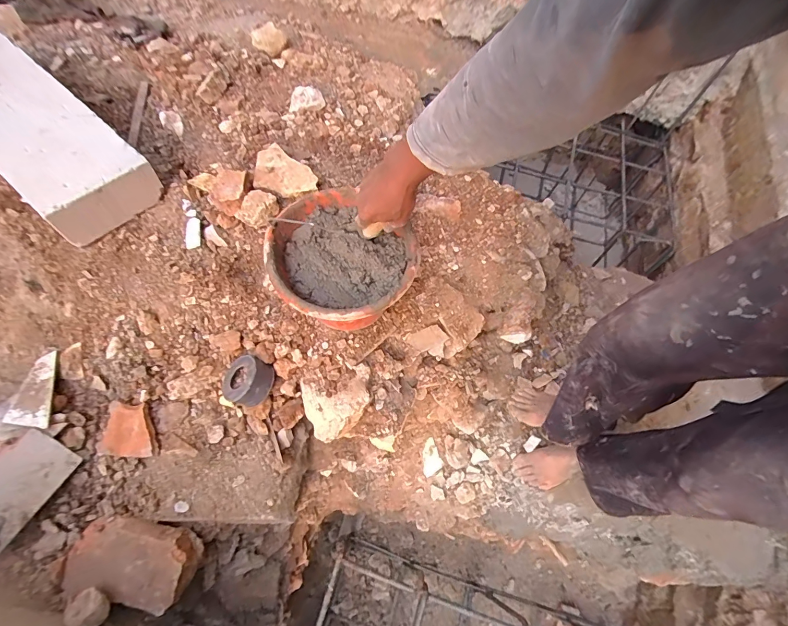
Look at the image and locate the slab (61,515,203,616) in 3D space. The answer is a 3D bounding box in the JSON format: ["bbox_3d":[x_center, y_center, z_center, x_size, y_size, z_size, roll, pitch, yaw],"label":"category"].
[{"bbox_3d":[-0.426,0.408,0.618,0.180,0.065,0.117,12,63,3],"label":"slab"}]

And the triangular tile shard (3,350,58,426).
[{"bbox_3d":[-0.613,0.131,0.638,0.063,0.006,0.130,-10,64,-8],"label":"triangular tile shard"}]

